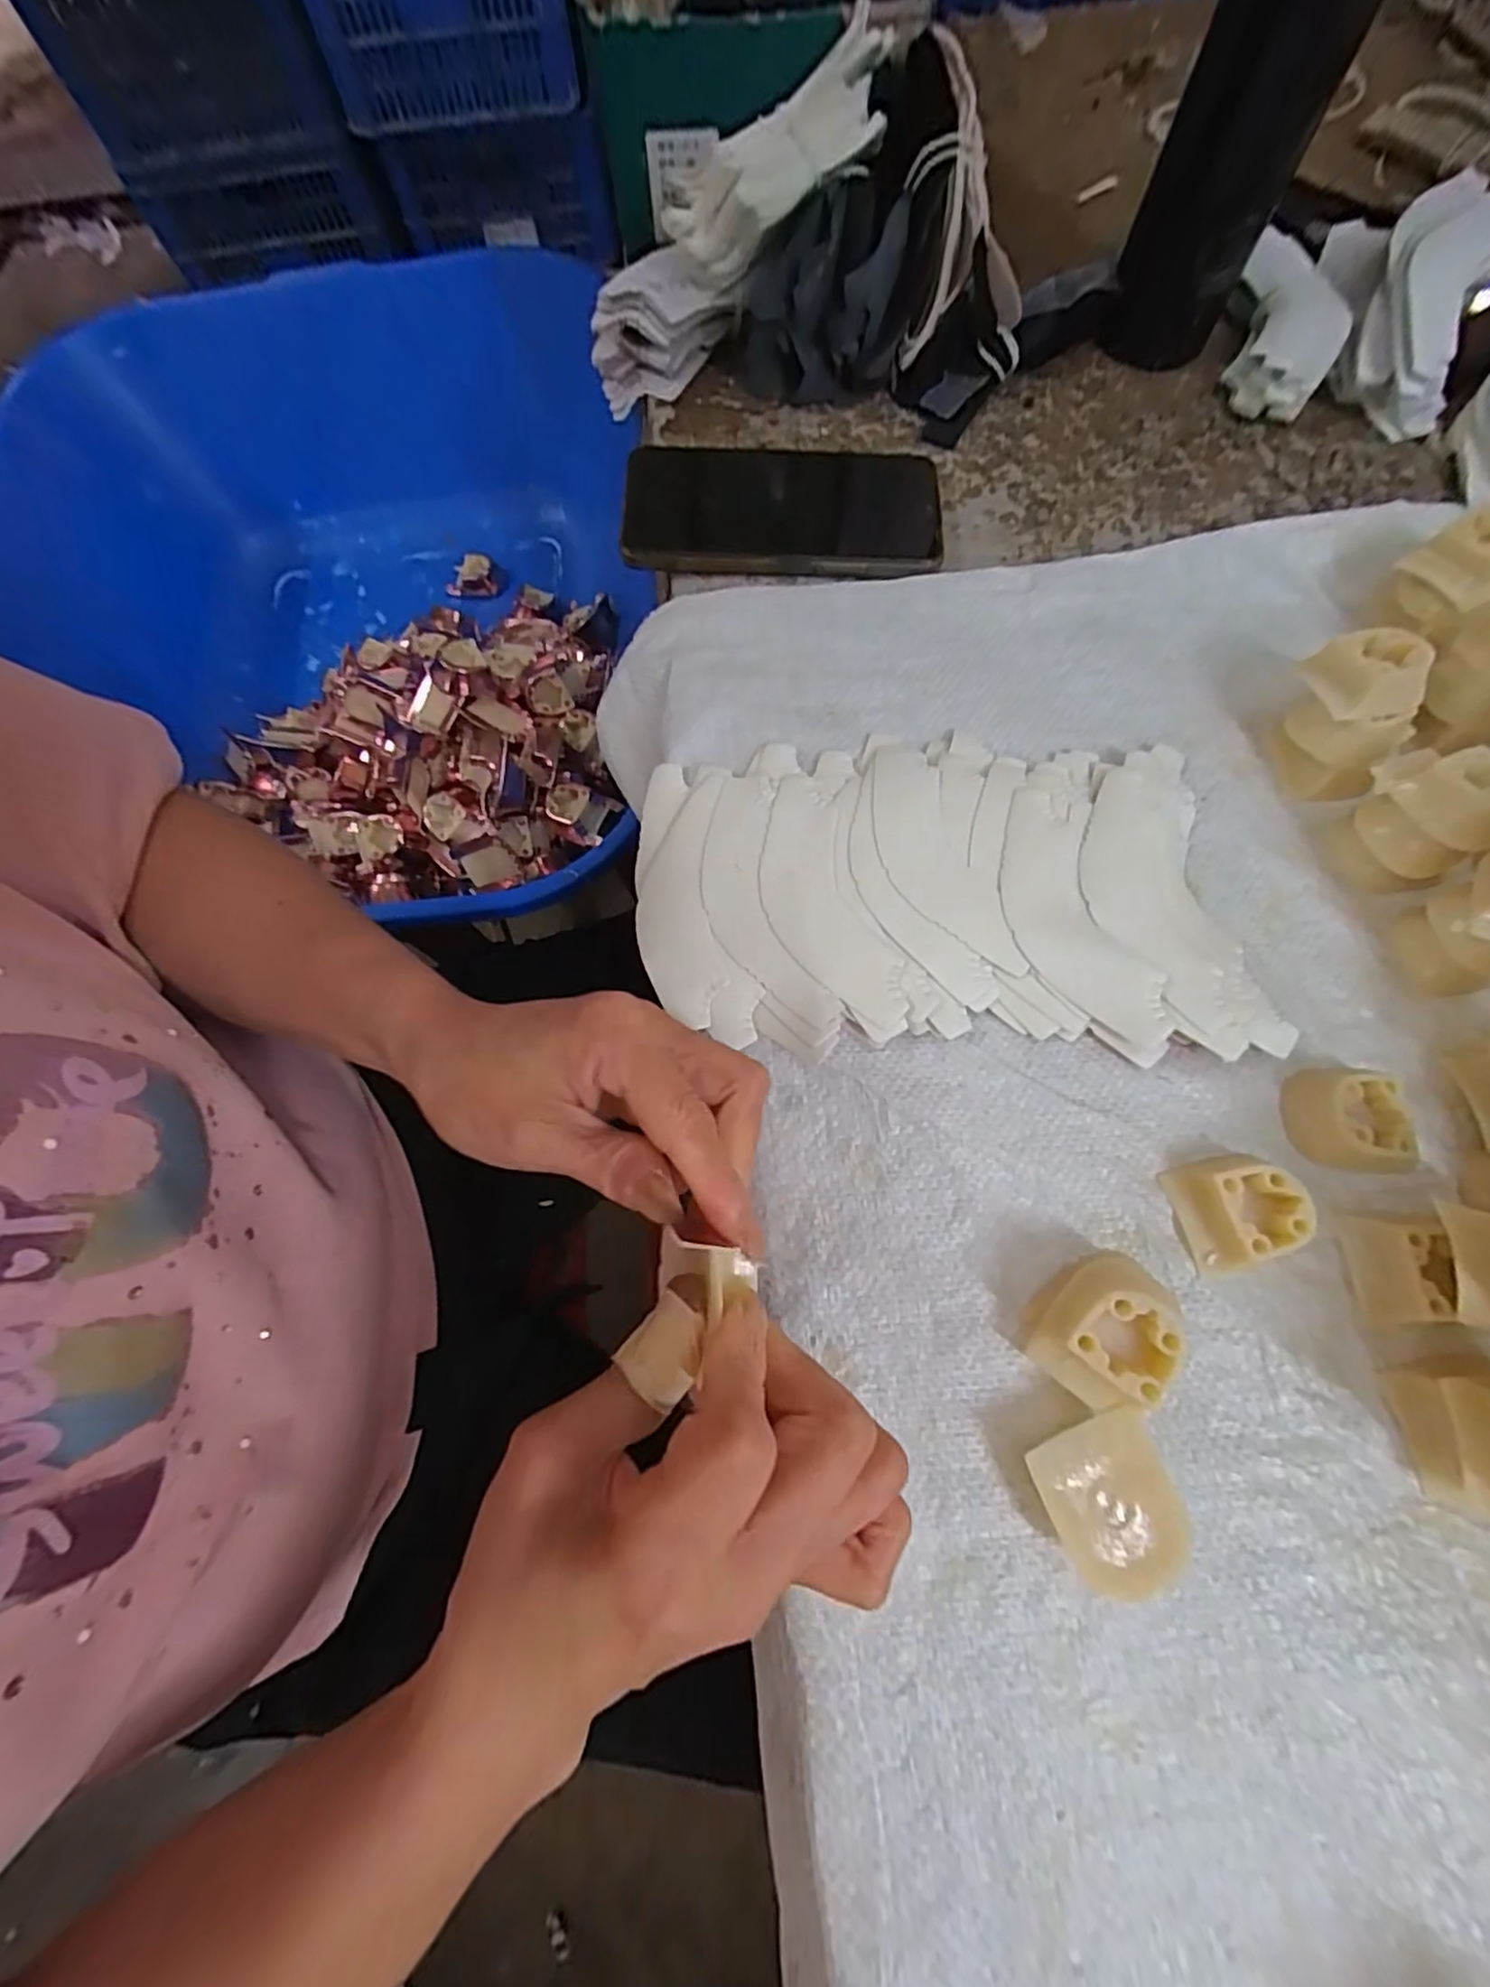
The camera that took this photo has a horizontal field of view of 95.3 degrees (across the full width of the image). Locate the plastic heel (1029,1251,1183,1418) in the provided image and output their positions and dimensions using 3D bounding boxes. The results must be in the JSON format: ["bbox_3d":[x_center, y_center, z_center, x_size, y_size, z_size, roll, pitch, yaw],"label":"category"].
[{"bbox_3d":[0.119,0.113,0.227,0.035,0.035,0.043,41,77,12],"label":"plastic heel"}]

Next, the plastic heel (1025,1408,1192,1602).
[{"bbox_3d":[0.116,0.163,0.219,0.041,0.020,0.045,-19,73,-6],"label":"plastic heel"}]

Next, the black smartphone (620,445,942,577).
[{"bbox_3d":[0.018,-0.253,0.351,0.161,0.010,0.086,2,72,1],"label":"black smartphone"}]

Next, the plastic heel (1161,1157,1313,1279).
[{"bbox_3d":[0.179,0.078,0.247,0.040,0.016,0.037,-19,73,-6],"label":"plastic heel"}]

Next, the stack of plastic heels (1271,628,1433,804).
[{"bbox_3d":[0.260,-0.120,0.292,0.043,0.043,0.054,12,73,4],"label":"stack of plastic heels"}]

